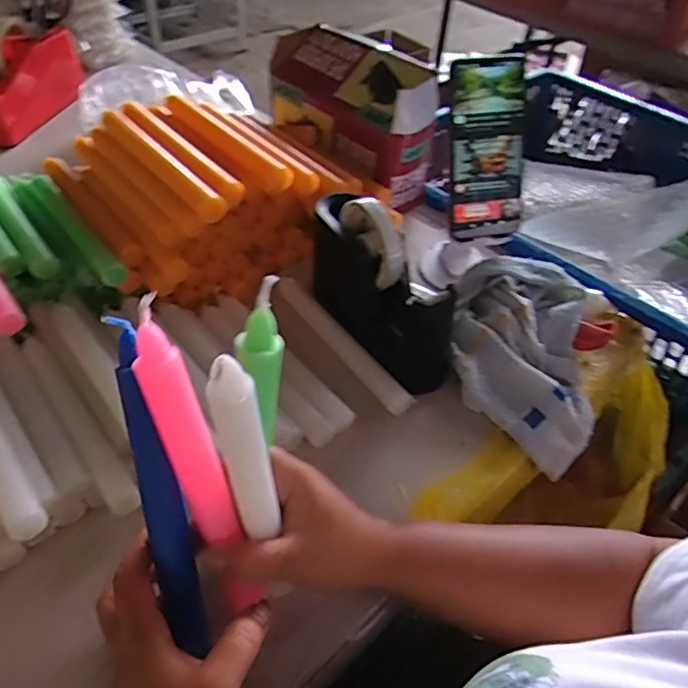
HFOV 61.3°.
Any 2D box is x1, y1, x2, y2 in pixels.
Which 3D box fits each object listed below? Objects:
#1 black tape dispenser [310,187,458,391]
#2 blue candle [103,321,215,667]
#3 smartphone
[{"bbox_3d":[0.028,-0.056,0.526,0.059,0.126,0.181,-25,52,-24],"label":"black tape dispenser"},{"bbox_3d":[-0.103,0.082,0.324,0.023,0.193,0.015,-13,11,-14],"label":"blue candle"},{"bbox_3d":[0.137,-0.182,0.550,0.068,0.158,0.017,-8,22,-10],"label":"smartphone"}]

